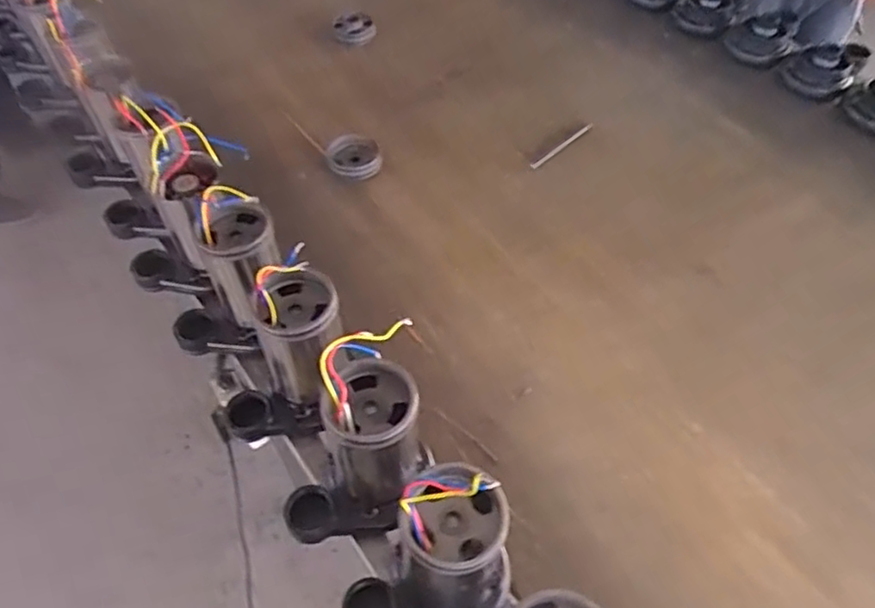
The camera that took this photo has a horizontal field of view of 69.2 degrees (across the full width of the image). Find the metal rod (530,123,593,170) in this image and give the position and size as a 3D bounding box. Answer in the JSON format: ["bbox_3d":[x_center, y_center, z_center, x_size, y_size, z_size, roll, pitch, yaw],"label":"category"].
[{"bbox_3d":[0.209,-0.265,1.059,0.011,0.006,0.164,37,60,24],"label":"metal rod"}]

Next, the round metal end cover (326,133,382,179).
[{"bbox_3d":[-0.135,-0.234,1.024,0.082,0.032,0.083,0,53,1],"label":"round metal end cover"}]

